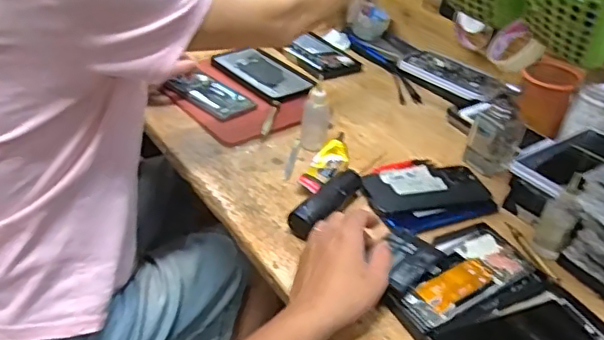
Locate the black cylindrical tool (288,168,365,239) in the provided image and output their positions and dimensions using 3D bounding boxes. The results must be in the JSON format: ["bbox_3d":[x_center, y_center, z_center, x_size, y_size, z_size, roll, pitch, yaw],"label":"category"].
[{"bbox_3d":[0.032,0.036,0.654,0.027,0.032,0.118,29,46,28],"label":"black cylindrical tool"}]

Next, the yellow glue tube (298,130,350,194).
[{"bbox_3d":[0.034,-0.010,0.743,0.044,0.022,0.138,17,37,14],"label":"yellow glue tube"}]

